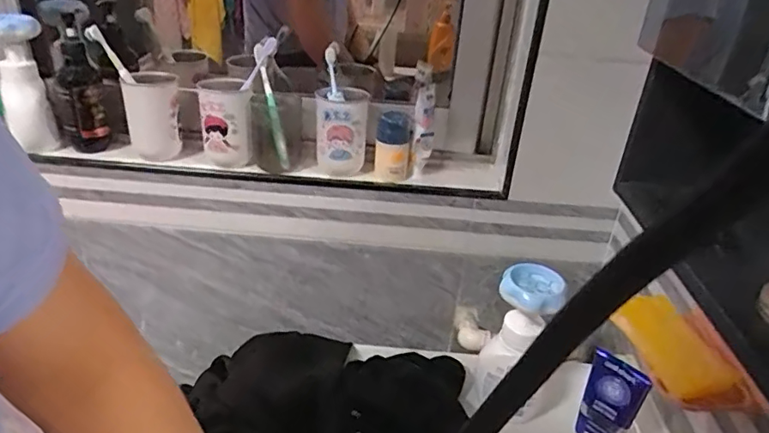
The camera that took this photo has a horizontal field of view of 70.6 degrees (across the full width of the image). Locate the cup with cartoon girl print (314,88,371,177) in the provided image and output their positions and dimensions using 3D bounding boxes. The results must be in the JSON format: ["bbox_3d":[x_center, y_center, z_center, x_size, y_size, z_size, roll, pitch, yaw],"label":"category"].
[{"bbox_3d":[-0.063,-0.124,0.817,0.075,0.117,0.084,4,30,-1],"label":"cup with cartoon girl print"}]

